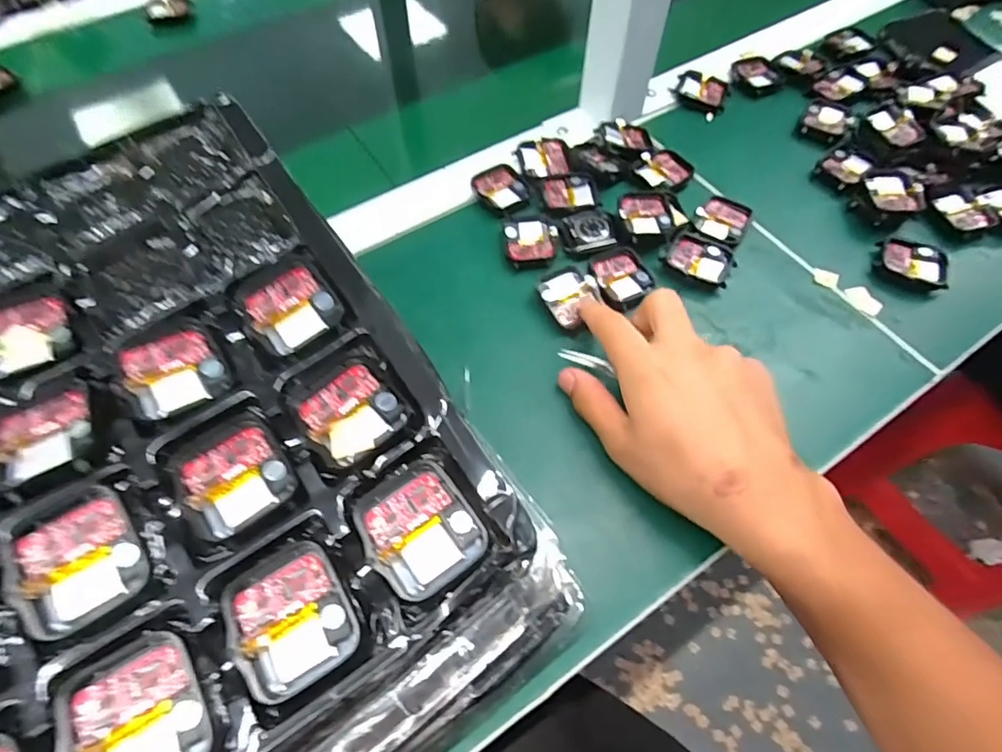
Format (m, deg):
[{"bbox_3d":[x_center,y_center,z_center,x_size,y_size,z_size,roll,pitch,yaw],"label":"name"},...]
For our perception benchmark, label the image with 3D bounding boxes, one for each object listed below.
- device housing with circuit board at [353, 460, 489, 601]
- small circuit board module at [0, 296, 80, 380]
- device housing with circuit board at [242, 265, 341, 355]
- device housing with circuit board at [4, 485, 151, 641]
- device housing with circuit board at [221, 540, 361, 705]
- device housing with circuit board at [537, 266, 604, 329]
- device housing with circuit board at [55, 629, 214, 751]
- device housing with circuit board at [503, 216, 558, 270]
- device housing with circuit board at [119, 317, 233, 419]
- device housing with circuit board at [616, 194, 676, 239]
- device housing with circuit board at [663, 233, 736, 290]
[{"bbox_3d":[-0.029,0.054,0.192,0.036,0.007,0.042,-33,66,-18],"label":"device housing with circuit board"},{"bbox_3d":[-0.204,-0.018,0.229,0.036,0.005,0.040,-28,64,-15],"label":"small circuit board module"},{"bbox_3d":[-0.090,-0.029,0.231,0.034,0.007,0.037,-33,66,-17],"label":"device housing with circuit board"},{"bbox_3d":[-0.145,0.061,0.182,0.038,0.009,0.045,-31,65,-17],"label":"device housing with circuit board"},{"bbox_3d":[-0.070,0.080,0.178,0.036,0.007,0.042,-26,64,-15],"label":"device housing with circuit board"},{"bbox_3d":[0.047,-0.053,0.359,0.037,0.009,0.043,-15,61,-9],"label":"device housing with circuit board"},{"bbox_3d":[-0.111,0.104,0.162,0.036,0.009,0.044,-27,64,-15],"label":"device housing with circuit board"},{"bbox_3d":[0.022,-0.098,0.384,0.036,0.004,0.046,-4,60,-3],"label":"device housing with circuit board"},{"bbox_3d":[-0.135,-0.004,0.219,0.035,0.009,0.040,-31,65,-17],"label":"device housing with circuit board"},{"bbox_3d":[0.104,-0.115,0.386,0.038,0.011,0.041,-2,60,-1],"label":"device housing with circuit board"},{"bbox_3d":[0.141,-0.082,0.377,0.046,0.010,0.039,38,67,19],"label":"device housing with circuit board"}]

